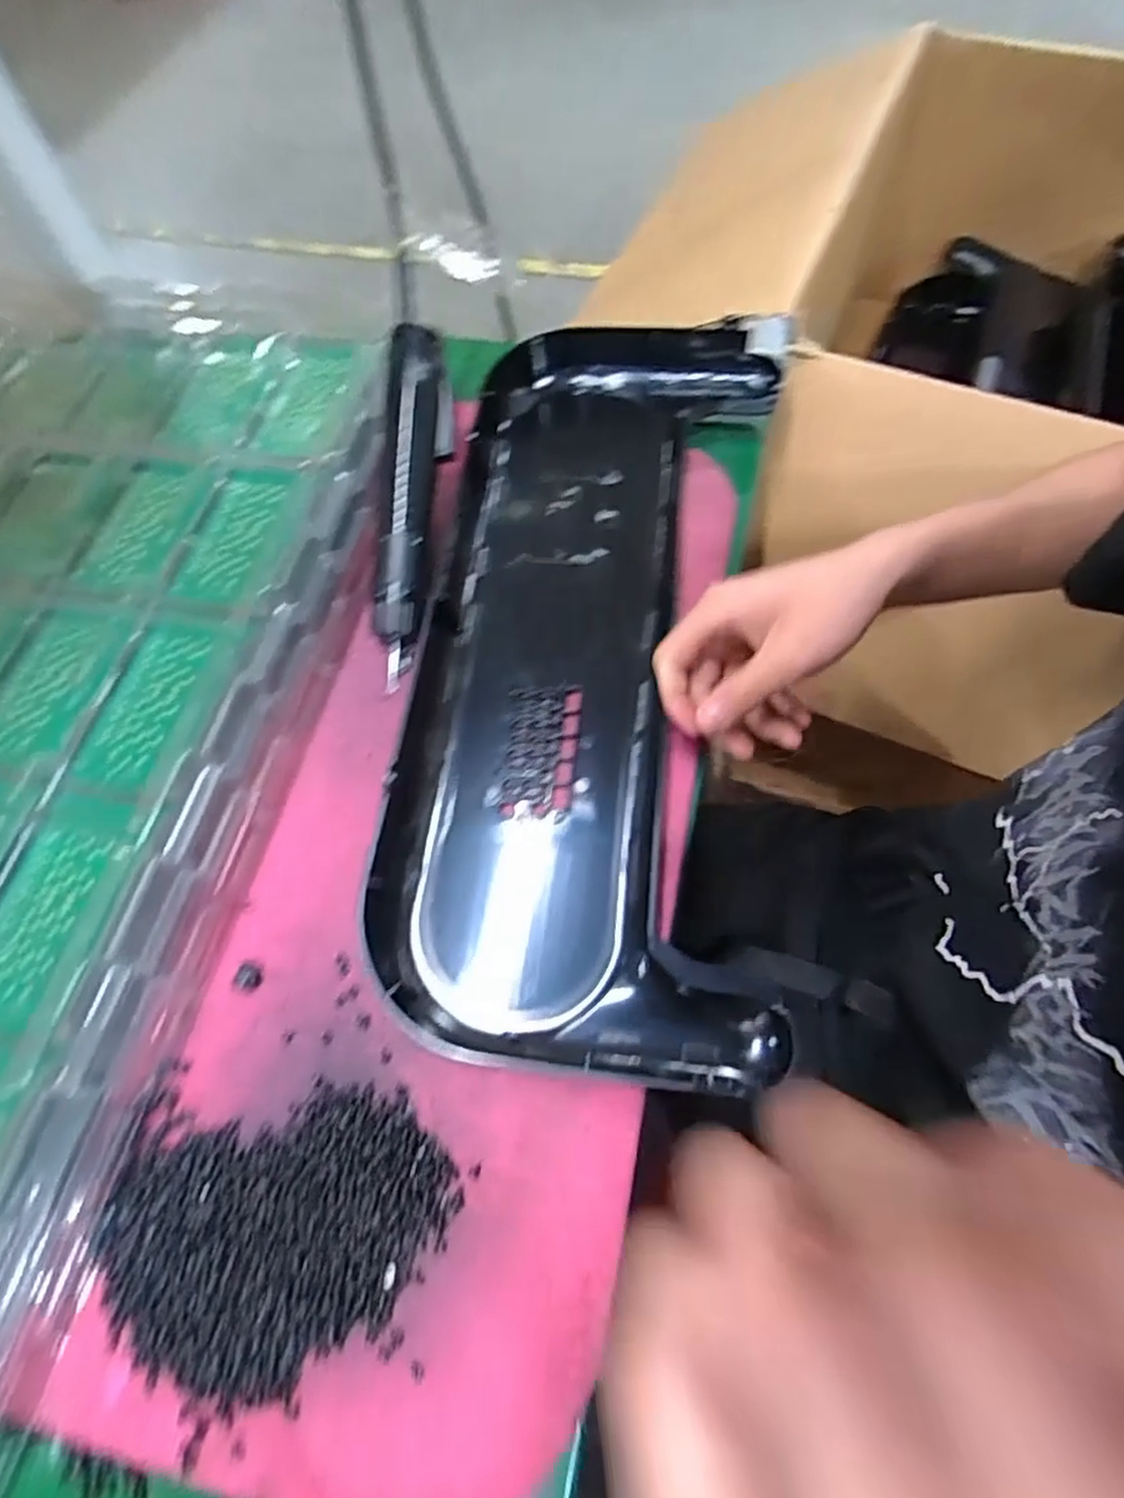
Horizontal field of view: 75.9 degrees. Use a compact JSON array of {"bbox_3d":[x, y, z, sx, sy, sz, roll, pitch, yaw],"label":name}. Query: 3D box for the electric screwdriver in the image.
[{"bbox_3d":[-0.096,-0.156,0.453,0.041,0.028,0.221,4,87,5],"label":"electric screwdriver"}]

